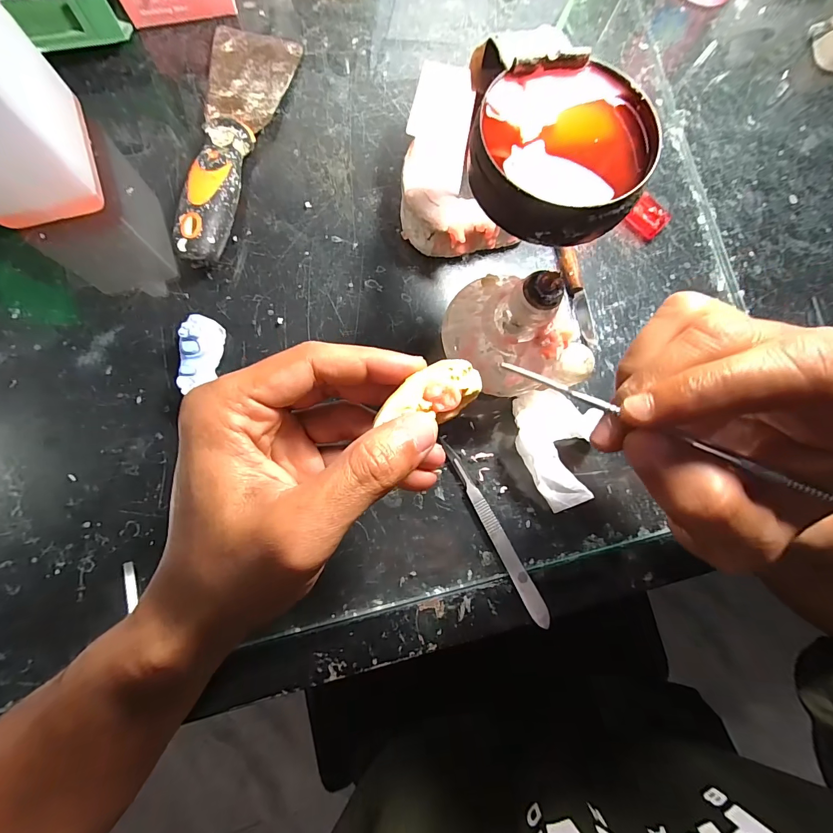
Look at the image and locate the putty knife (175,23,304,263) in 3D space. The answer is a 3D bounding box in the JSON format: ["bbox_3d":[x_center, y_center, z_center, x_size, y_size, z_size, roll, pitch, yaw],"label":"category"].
[{"bbox_3d":[-0.129,-0.201,0.273,0.059,0.029,0.199,5,81,-5],"label":"putty knife"}]

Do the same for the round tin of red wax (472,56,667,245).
[{"bbox_3d":[0.059,-0.110,0.158,0.070,0.023,0.072,1,82,-5],"label":"round tin of red wax"}]

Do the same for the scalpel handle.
[{"bbox_3d":[0.053,0.077,0.260,0.013,0.005,0.137,-27,85,-9],"label":"scalpel handle"}]

